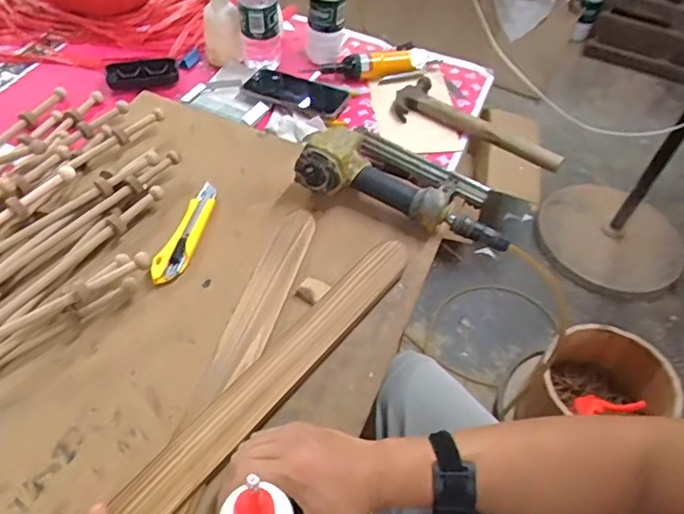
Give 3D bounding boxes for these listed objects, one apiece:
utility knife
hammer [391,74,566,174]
[{"bbox_3d":[-0.189,-0.033,0.679,0.035,0.012,0.161,14,51,5],"label":"utility knife"},{"bbox_3d":[0.205,-0.202,0.843,0.275,0.035,0.079,33,55,19],"label":"hammer"}]

